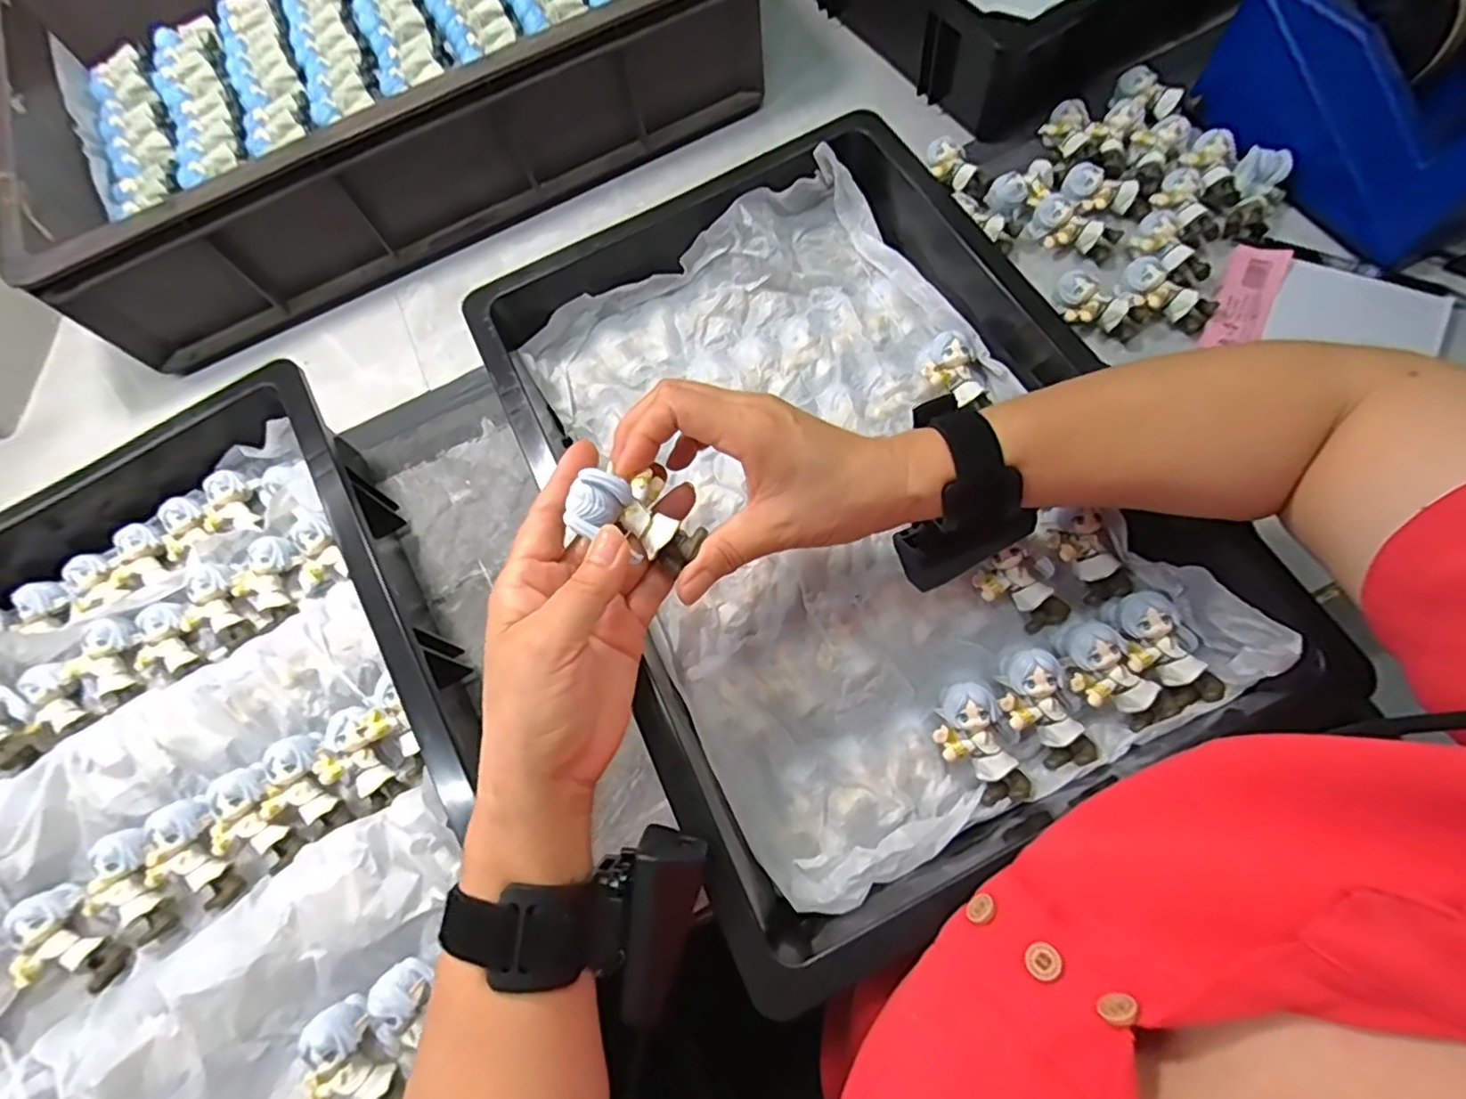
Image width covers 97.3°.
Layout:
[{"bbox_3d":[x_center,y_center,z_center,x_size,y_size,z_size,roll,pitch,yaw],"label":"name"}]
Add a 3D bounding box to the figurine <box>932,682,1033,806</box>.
[{"bbox_3d":[0.125,0.101,0.335,0.033,0.022,0.060,-26,84,-7],"label":"figurine"}]

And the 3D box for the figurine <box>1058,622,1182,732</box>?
[{"bbox_3d":[0.195,0.066,0.332,0.035,0.023,0.058,-35,70,-7],"label":"figurine"}]

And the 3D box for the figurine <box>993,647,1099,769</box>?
[{"bbox_3d":[0.158,0.083,0.334,0.032,0.024,0.060,-26,86,-7],"label":"figurine"}]

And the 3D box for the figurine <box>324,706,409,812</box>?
[{"bbox_3d":[-0.202,0.114,0.364,0.033,0.031,0.056,-22,100,-6],"label":"figurine"}]

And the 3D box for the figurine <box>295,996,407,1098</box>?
[{"bbox_3d":[-0.183,0.249,0.310,0.031,0.019,0.061,-32,97,-9],"label":"figurine"}]

